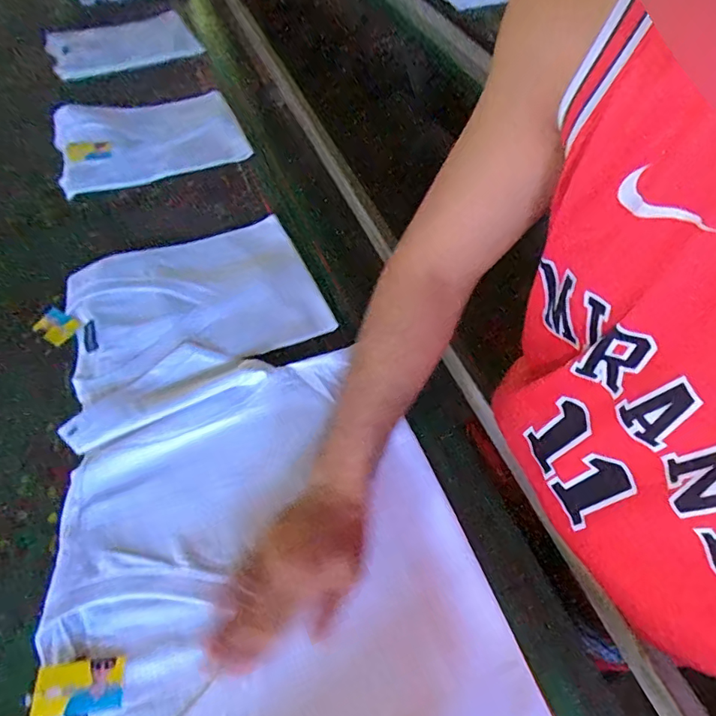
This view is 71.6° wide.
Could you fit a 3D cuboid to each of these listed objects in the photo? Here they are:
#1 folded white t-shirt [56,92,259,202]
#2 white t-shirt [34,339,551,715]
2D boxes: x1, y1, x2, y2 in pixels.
[{"bbox_3d":[-0.370,-0.394,0.887,0.309,0.059,0.195,-21,57,-16],"label":"folded white t-shirt"},{"bbox_3d":[-0.080,0.216,0.450,0.372,0.026,0.557,-17,56,-13],"label":"white t-shirt"}]

